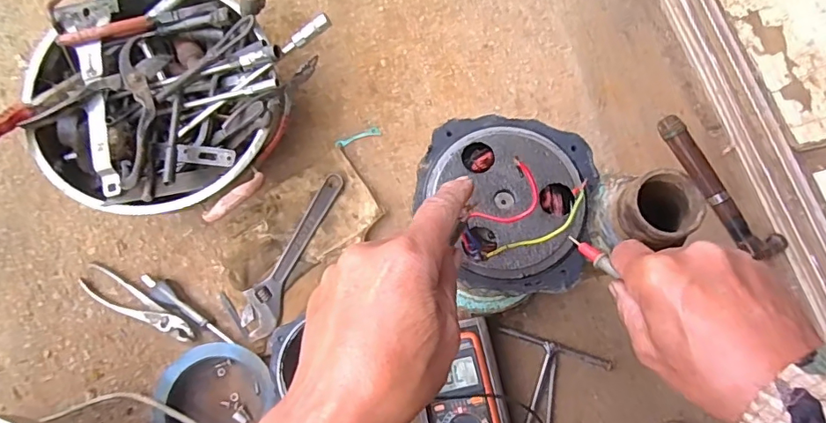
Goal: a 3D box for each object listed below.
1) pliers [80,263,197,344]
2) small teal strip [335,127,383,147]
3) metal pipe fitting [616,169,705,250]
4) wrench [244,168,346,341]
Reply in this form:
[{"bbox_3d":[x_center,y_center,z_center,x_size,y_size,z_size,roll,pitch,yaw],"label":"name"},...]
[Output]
[{"bbox_3d":[-0.386,0.132,0.702,0.191,0.015,0.036,30,76,8],"label":"pliers"},{"bbox_3d":[-0.082,-0.111,0.753,0.069,0.004,0.014,-20,75,-6],"label":"small teal strip"},{"bbox_3d":[0.173,-0.002,0.357,0.049,0.034,0.048,-1,76,2],"label":"metal pipe fitting"},{"bbox_3d":[-0.169,0.055,0.699,0.051,0.021,0.244,21,75,6],"label":"wrench"}]

